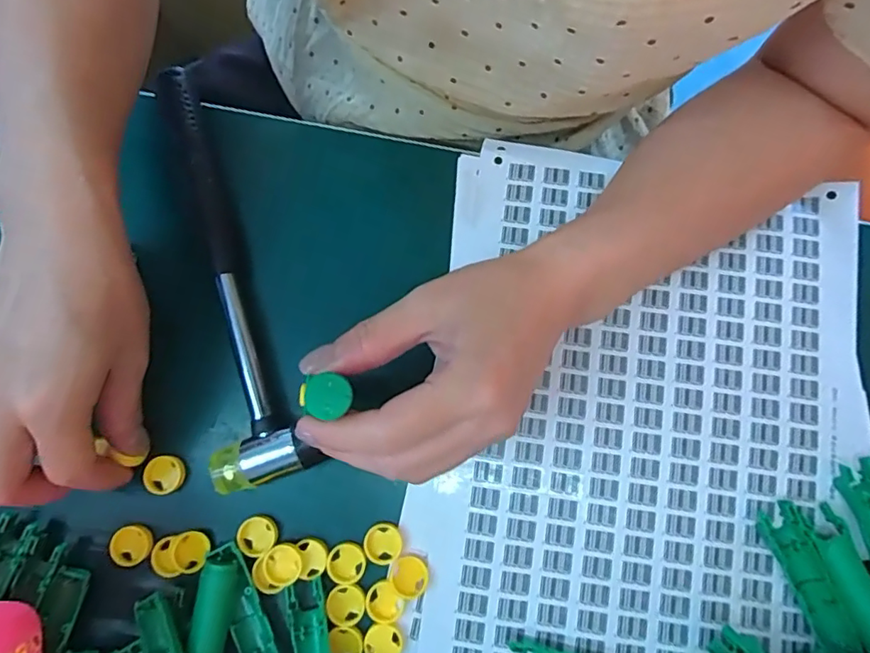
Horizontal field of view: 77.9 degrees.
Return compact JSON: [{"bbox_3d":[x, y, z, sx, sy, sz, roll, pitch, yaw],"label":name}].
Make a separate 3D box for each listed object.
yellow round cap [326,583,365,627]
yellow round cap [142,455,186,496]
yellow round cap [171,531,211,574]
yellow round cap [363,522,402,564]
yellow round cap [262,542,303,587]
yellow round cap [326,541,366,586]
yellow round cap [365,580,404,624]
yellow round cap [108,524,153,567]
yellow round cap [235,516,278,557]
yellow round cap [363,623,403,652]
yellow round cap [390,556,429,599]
[{"bbox_3d":[-0.045,0.141,0.273,0.019,0.005,0.020,0,80,2],"label":"yellow round cap"},{"bbox_3d":[-0.144,0.079,0.287,0.020,0.006,0.020,0,80,2],"label":"yellow round cap"},{"bbox_3d":[-0.126,0.116,0.277,0.020,0.009,0.019,0,80,2],"label":"yellow round cap"},{"bbox_3d":[-0.027,0.112,0.277,0.019,0.004,0.020,0,80,2],"label":"yellow round cap"},{"bbox_3d":[-0.077,0.121,0.274,0.020,0.006,0.019,0,80,2],"label":"yellow round cap"},{"bbox_3d":[-0.046,0.121,0.275,0.019,0.004,0.020,0,80,2],"label":"yellow round cap"},{"bbox_3d":[-0.026,0.139,0.270,0.017,0.004,0.018,0,80,2],"label":"yellow round cap"},{"bbox_3d":[-0.159,0.114,0.279,0.022,0.004,0.019,-34,81,-4],"label":"yellow round cap"},{"bbox_3d":[-0.092,0.109,0.280,0.020,0.005,0.020,0,80,2],"label":"yellow round cap"},{"bbox_3d":[-0.026,0.157,0.268,0.018,0.004,0.020,25,82,6],"label":"yellow round cap"},{"bbox_3d":[-0.013,0.127,0.273,0.019,0.004,0.019,0,80,2],"label":"yellow round cap"}]

